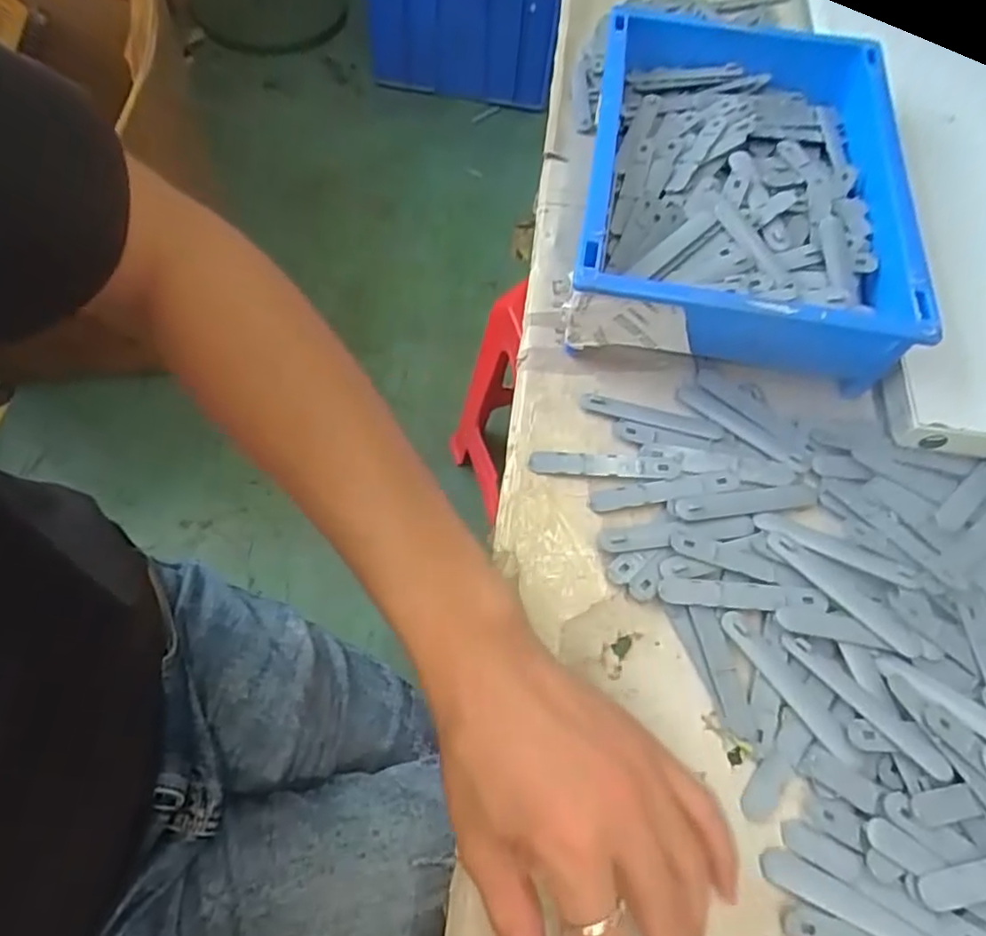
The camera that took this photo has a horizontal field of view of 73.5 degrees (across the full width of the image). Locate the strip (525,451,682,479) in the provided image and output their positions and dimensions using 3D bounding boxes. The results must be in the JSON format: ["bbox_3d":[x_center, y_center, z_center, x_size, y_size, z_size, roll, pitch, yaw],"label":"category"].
[{"bbox_3d":[0.071,-0.002,0.420,0.094,0.004,0.016,3,62,1],"label":"strip"}]

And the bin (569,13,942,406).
[{"bbox_3d":[0.172,-0.194,0.471,0.205,0.100,0.269,9,62,4],"label":"bin"}]

